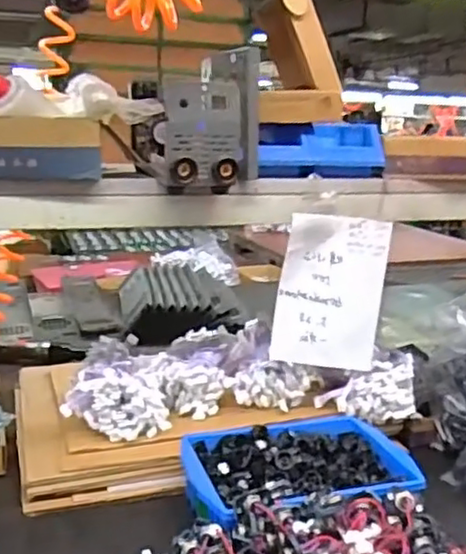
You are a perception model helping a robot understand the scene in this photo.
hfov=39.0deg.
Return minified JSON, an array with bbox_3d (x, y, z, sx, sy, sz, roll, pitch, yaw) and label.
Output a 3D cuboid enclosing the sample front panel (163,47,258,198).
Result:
[{"bbox_3d":[-0.031,-0.194,0.792,0.141,0.183,0.066,-8,2,-38],"label":"sample front panel"}]

